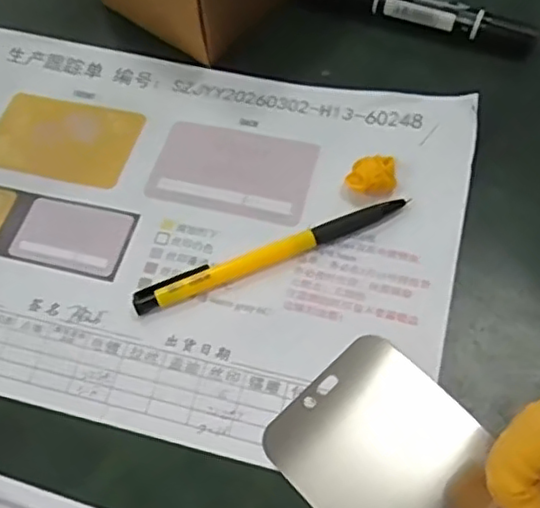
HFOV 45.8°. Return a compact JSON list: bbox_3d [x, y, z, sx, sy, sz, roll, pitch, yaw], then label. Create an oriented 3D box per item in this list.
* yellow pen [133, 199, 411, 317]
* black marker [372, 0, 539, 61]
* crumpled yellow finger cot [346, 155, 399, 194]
[{"bbox_3d":[0.002,-0.001,0.313,0.140,0.008,0.012,-20,62,-7],"label":"yellow pen"},{"bbox_3d":[0.105,-0.138,0.372,0.098,0.015,0.018,20,65,14],"label":"black marker"},{"bbox_3d":[0.052,-0.039,0.327,0.024,0.014,0.019,2,62,5],"label":"crumpled yellow finger cot"}]

